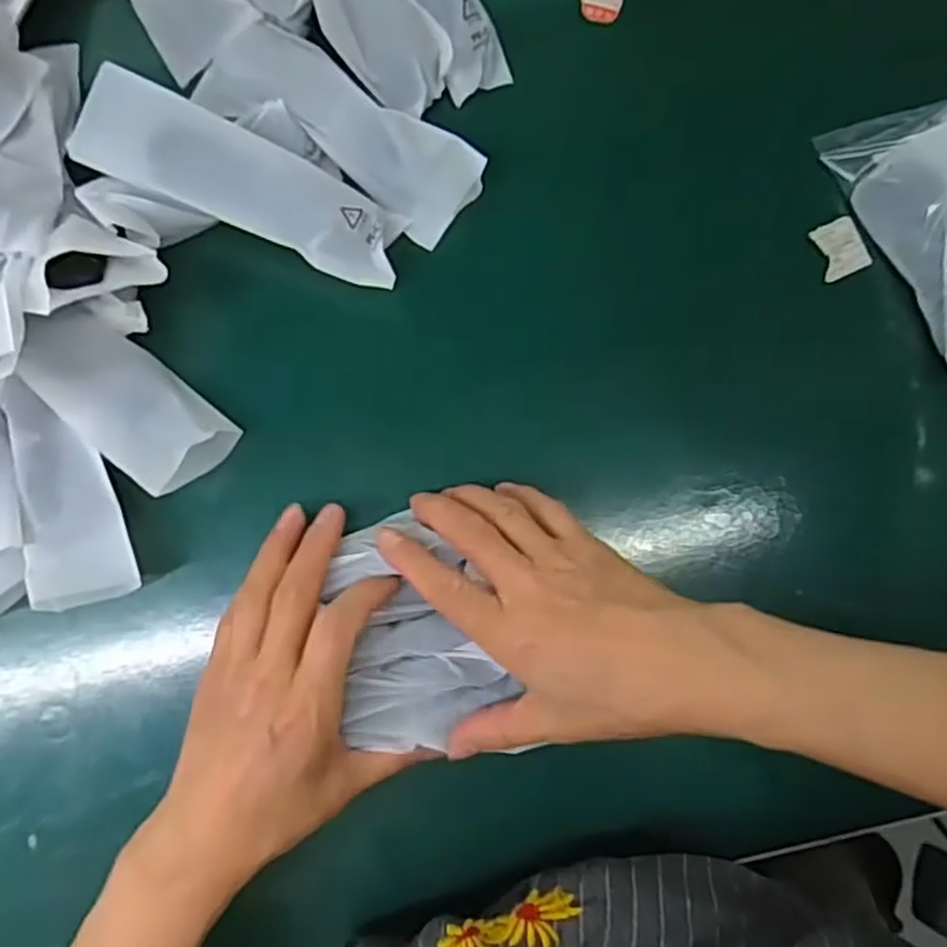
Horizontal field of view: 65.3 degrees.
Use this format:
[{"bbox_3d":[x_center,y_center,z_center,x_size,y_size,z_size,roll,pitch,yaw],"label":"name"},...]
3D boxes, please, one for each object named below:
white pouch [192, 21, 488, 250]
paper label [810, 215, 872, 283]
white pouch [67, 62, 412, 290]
[{"bbox_3d":[-0.067,-0.179,0.378,0.147,0.023,0.051,32,87,1],"label":"white pouch"},{"bbox_3d":[0.199,-0.122,0.400,0.026,0.006,0.030,-23,88,-2],"label":"paper label"},{"bbox_3d":[-0.108,-0.139,0.359,0.152,0.018,0.045,23,87,-13],"label":"white pouch"}]

